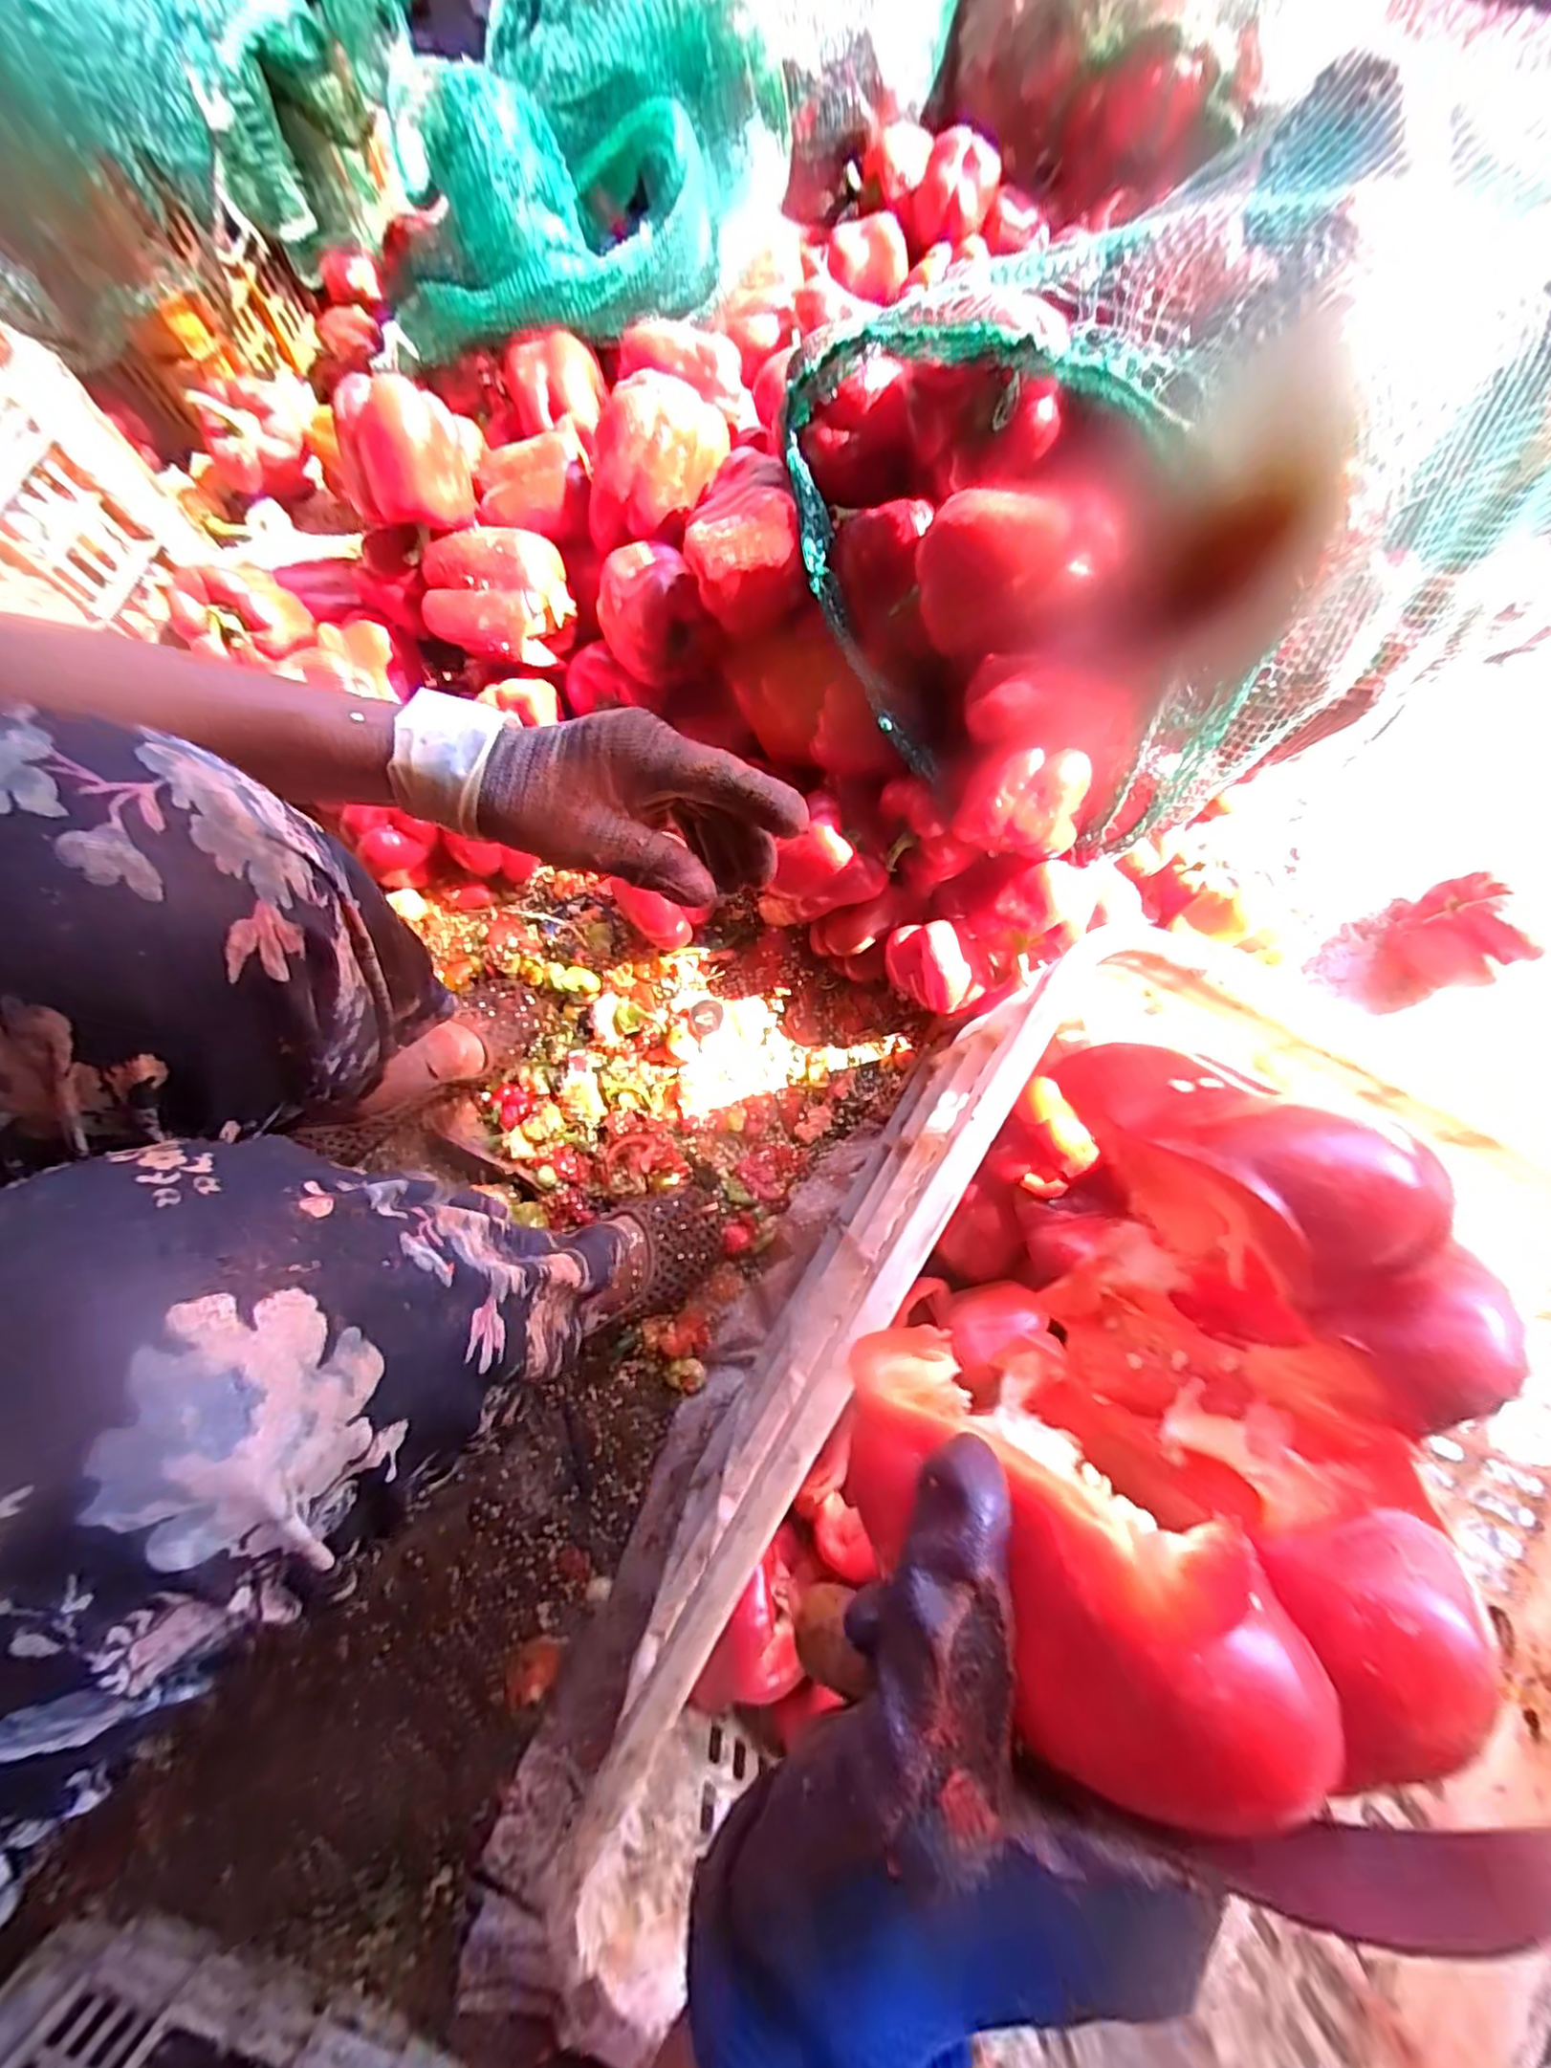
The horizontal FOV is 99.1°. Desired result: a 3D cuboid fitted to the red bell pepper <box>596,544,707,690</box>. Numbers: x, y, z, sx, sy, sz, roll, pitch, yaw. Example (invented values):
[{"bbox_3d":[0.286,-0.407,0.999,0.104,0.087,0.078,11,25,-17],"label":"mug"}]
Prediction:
[{"bbox_3d":[-0.106,-0.359,0.568,0.084,0.072,0.081,-25,80,-4],"label":"red bell pepper"}]

